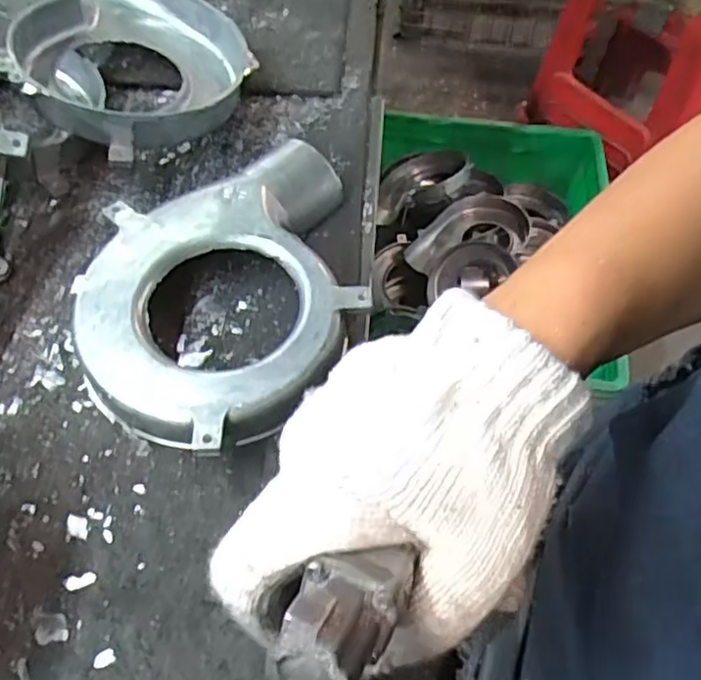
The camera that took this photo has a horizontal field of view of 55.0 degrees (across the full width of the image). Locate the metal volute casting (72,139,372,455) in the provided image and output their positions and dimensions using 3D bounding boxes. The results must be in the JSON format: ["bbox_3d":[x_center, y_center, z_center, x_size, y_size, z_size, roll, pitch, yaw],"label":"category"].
[{"bbox_3d":[-0.068,-0.025,0.371,0.146,0.035,0.182,-9,57,-6],"label":"metal volute casting"}]

